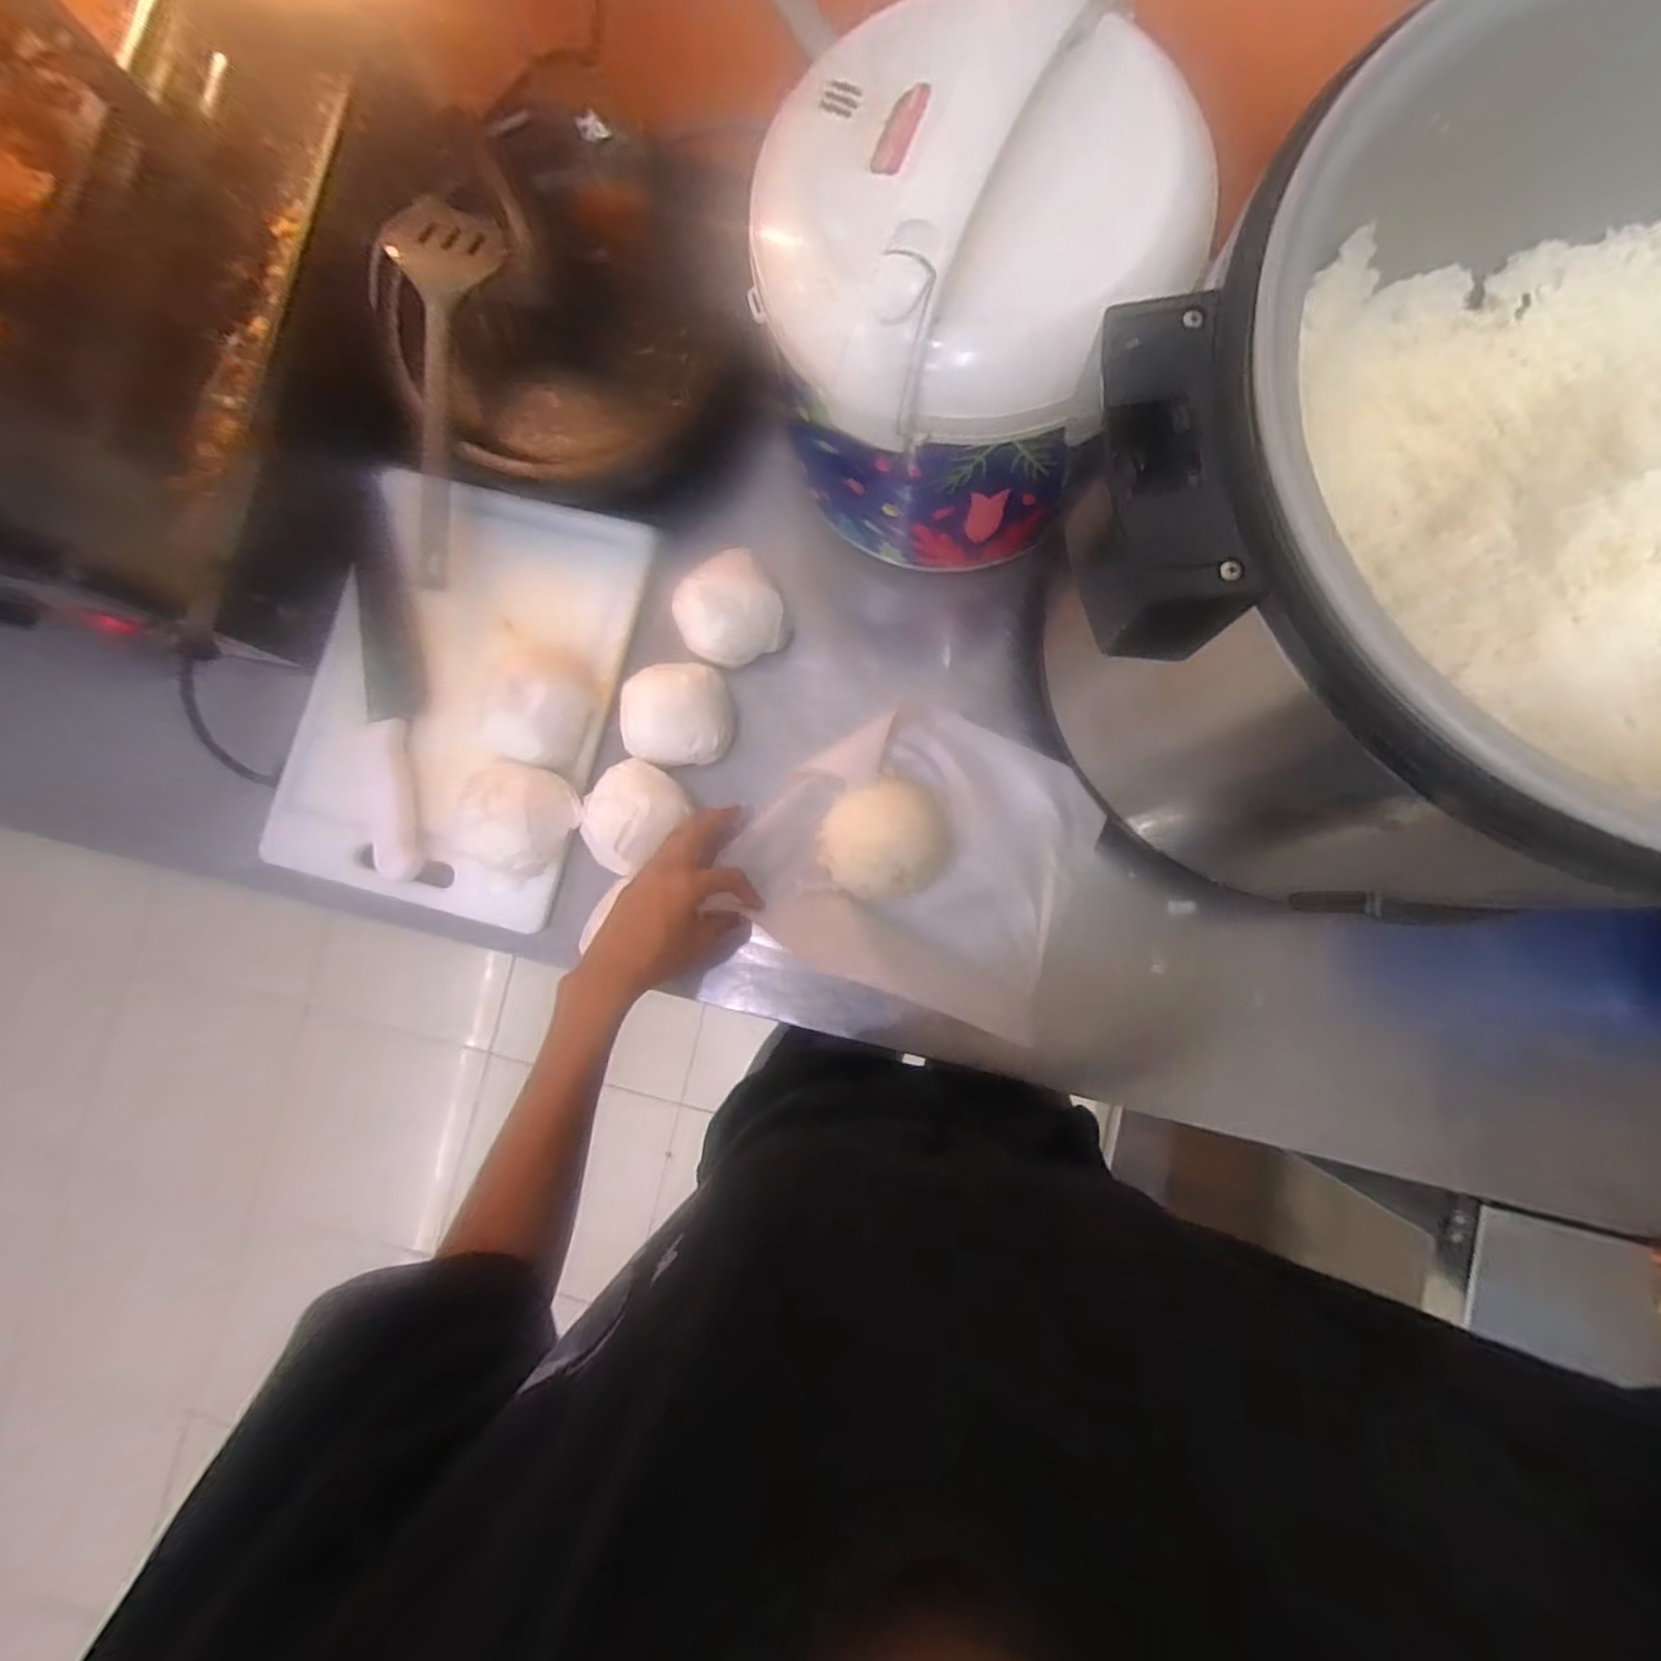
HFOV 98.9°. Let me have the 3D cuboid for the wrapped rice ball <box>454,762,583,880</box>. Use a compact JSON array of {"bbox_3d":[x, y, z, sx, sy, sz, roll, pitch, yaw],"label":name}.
[{"bbox_3d":[-0.247,-0.015,0.560,0.081,0.067,0.081,41,88,6],"label":"wrapped rice ball"}]

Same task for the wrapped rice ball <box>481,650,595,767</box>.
[{"bbox_3d":[-0.232,-0.097,0.568,0.071,0.057,0.092,9,85,4],"label":"wrapped rice ball"}]

